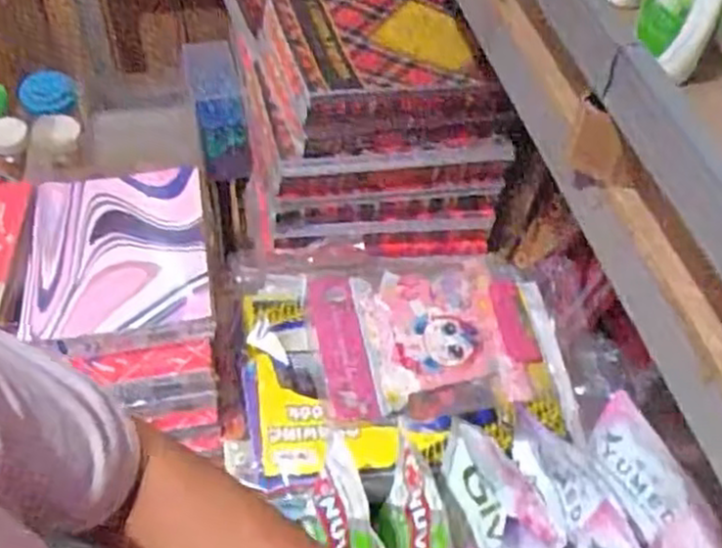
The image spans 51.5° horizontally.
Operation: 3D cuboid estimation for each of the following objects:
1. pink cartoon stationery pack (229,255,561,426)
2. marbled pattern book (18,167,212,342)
[{"bbox_3d":[0.038,0.059,0.758,0.310,0.044,0.173,-2,48,-6],"label":"pink cartoon stationery pack"},{"bbox_3d":[-0.230,-0.026,0.706,0.161,0.029,0.193,-6,49,-10],"label":"marbled pattern book"}]

